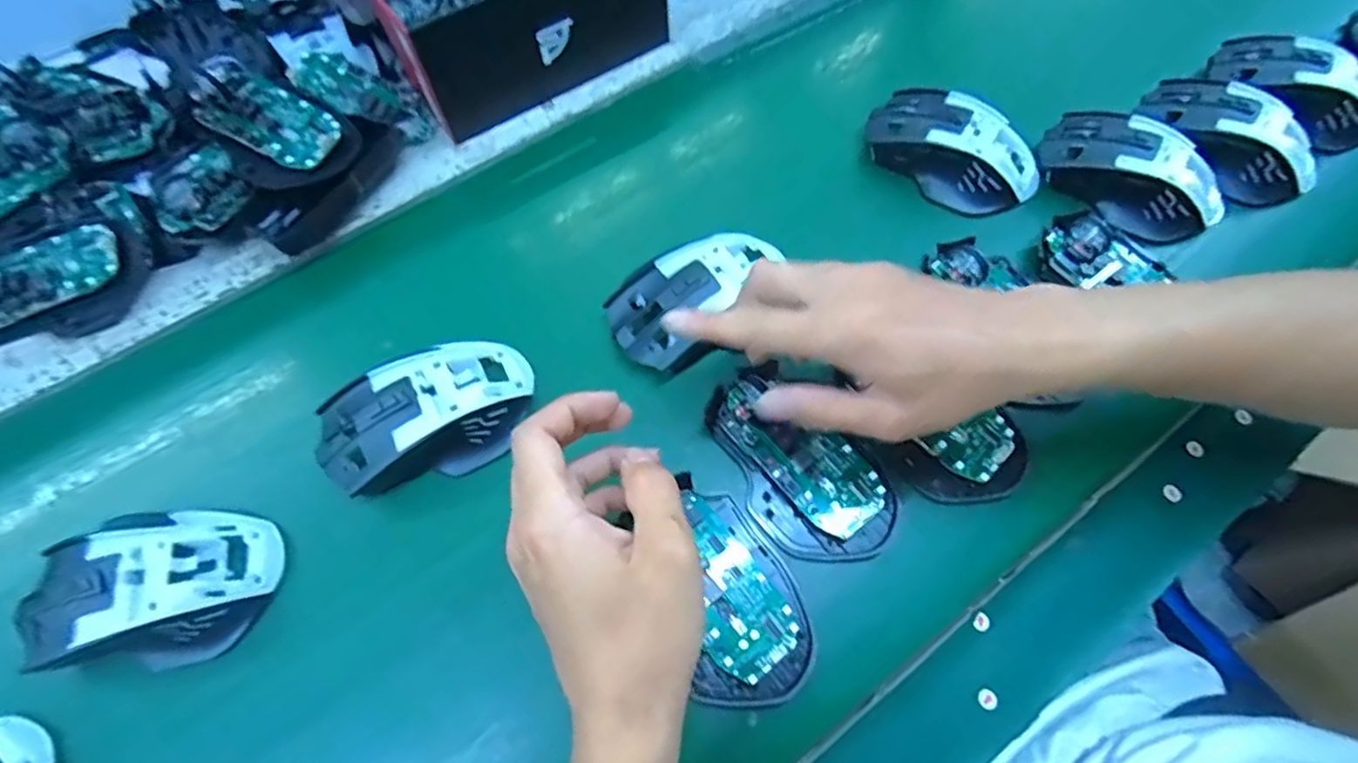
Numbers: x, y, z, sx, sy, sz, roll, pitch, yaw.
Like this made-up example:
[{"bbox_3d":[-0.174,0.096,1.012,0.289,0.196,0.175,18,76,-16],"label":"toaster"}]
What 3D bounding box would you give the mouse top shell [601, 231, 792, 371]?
[{"bbox_3d":[0.010,-0.057,0.376,0.112,0.034,0.059,-42,72,-14],"label":"mouse top shell"}]

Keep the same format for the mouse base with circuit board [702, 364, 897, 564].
[{"bbox_3d":[0.063,0.044,0.343,0.067,0.016,0.115,-36,70,-14],"label":"mouse base with circuit board"}]

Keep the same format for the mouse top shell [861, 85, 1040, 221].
[{"bbox_3d":[0.183,-0.158,0.424,0.112,0.031,0.063,33,70,15],"label":"mouse top shell"}]

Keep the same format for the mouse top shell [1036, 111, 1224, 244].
[{"bbox_3d":[0.294,-0.138,0.413,0.063,0.028,0.111,-42,72,-16],"label":"mouse top shell"}]

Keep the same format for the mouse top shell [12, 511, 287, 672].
[{"bbox_3d":[-0.261,0.099,0.312,0.116,0.036,0.074,-3,65,-1],"label":"mouse top shell"}]

